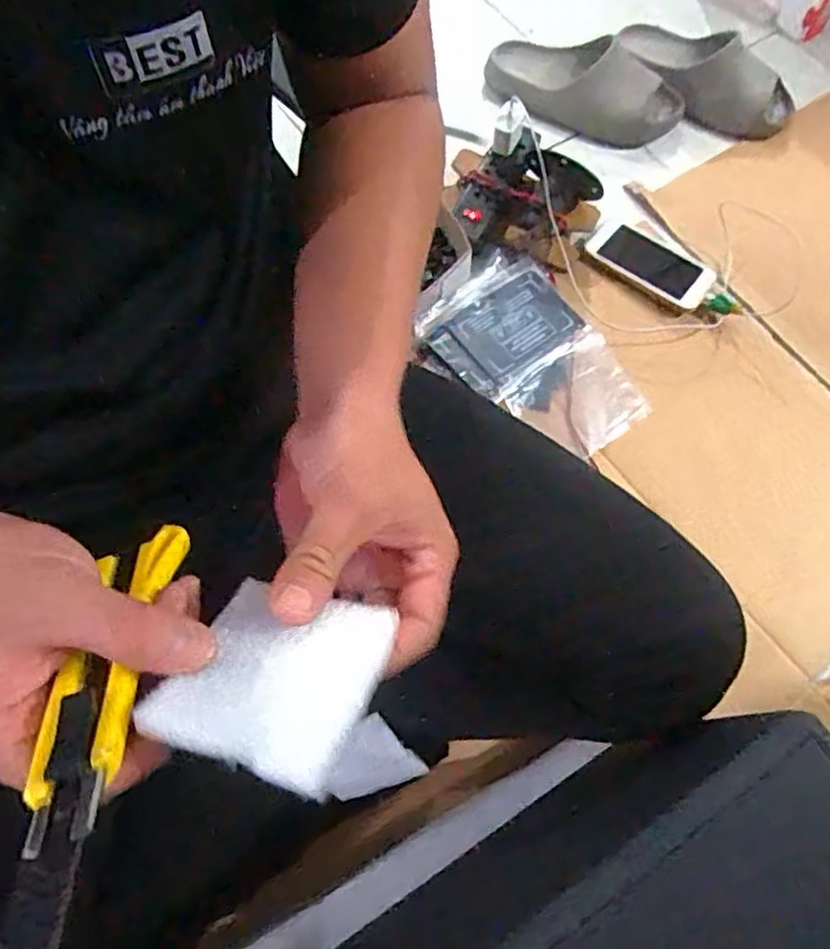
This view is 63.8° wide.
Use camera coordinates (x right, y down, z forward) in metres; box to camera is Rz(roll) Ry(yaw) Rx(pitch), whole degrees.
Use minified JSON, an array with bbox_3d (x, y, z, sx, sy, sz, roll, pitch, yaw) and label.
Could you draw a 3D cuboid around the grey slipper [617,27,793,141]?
[{"bbox_3d":[0.415,-0.564,0.958,0.260,0.071,0.109,29,68,8],"label":"grey slipper"}]

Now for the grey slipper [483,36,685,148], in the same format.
[{"bbox_3d":[0.235,-0.545,0.946,0.273,0.079,0.108,31,69,9],"label":"grey slipper"}]

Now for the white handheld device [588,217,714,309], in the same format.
[{"bbox_3d":[0.300,-0.272,0.853,0.158,0.015,0.080,37,70,12],"label":"white handheld device"}]

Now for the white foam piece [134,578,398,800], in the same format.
[{"bbox_3d":[-0.049,0.071,0.241,0.070,0.005,0.079,9,31,15],"label":"white foam piece"}]

